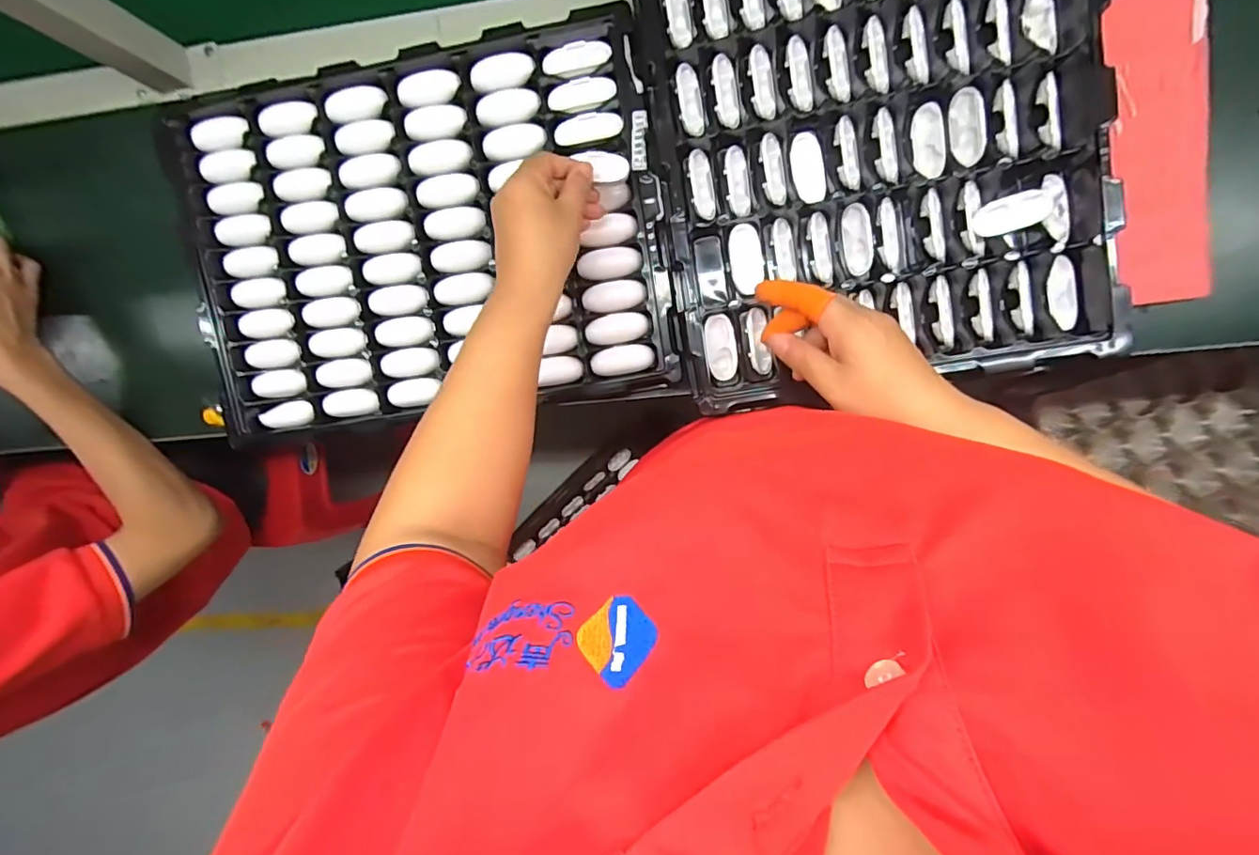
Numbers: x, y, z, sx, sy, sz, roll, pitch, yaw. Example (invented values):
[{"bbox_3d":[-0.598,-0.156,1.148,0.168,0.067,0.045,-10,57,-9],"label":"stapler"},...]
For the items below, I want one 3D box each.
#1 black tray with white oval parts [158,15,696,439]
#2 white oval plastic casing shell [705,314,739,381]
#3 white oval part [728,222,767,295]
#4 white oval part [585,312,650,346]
[{"bbox_3d":[-0.197,-0.178,0.516,0.464,0.041,0.338,-7,97,4],"label":"black tray with white oval parts"},{"bbox_3d":[0.084,-0.073,0.485,0.027,0.013,0.058,-10,96,5],"label":"white oval plastic casing shell"},{"bbox_3d":[0.104,-0.150,0.471,0.029,0.007,0.058,-10,96,5],"label":"white oval part"},{"bbox_3d":[-0.012,-0.096,0.516,0.060,0.008,0.029,-8,97,5],"label":"white oval part"}]

